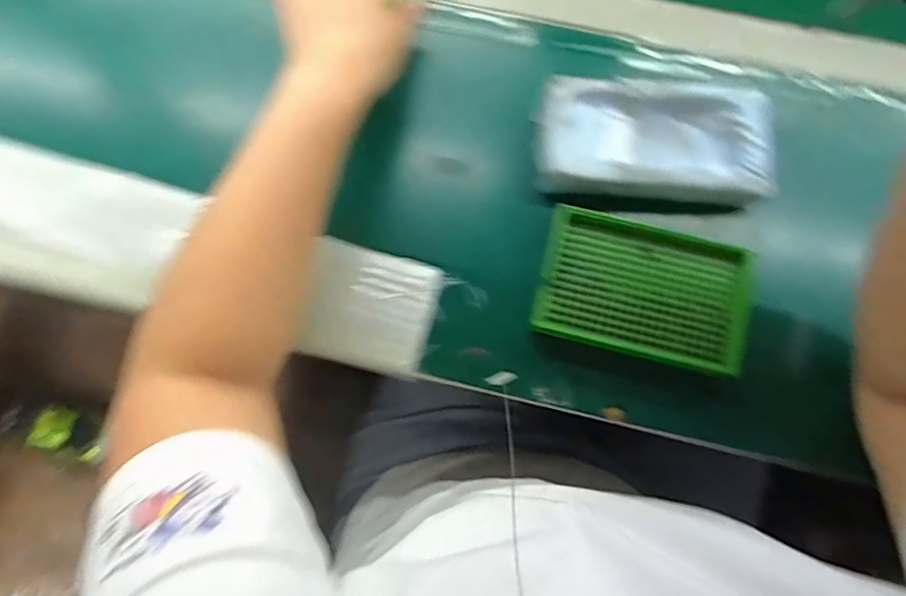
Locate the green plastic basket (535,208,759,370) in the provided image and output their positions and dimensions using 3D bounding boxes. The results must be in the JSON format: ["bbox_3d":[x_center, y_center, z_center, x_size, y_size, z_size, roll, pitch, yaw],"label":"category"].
[{"bbox_3d":[0.137,-0.006,0.392,0.144,0.024,0.094,14,79,3],"label":"green plastic basket"}]

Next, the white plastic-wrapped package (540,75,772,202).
[{"bbox_3d":[0.147,-0.119,0.402,0.165,0.025,0.085,7,78,2],"label":"white plastic-wrapped package"}]

